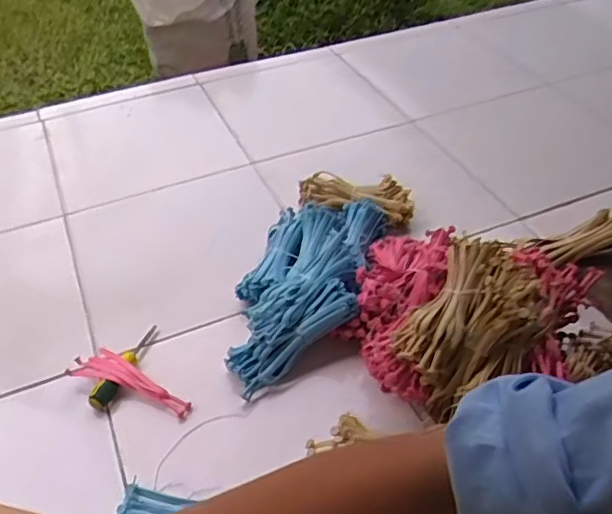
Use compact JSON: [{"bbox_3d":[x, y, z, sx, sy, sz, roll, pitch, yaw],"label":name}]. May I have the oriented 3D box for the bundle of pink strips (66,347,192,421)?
[{"bbox_3d":[-0.253,0.182,0.895,0.196,0.028,0.054,14,47,16],"label":"bundle of pink strips"}]

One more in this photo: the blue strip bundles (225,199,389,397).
[{"bbox_3d":[0.000,0.041,0.992,0.200,0.121,0.387,9,45,11],"label":"blue strip bundles"}]

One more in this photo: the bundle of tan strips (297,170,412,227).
[{"bbox_3d":[0.091,-0.114,1.144,0.224,0.055,0.066,7,45,9],"label":"bundle of tan strips"}]

